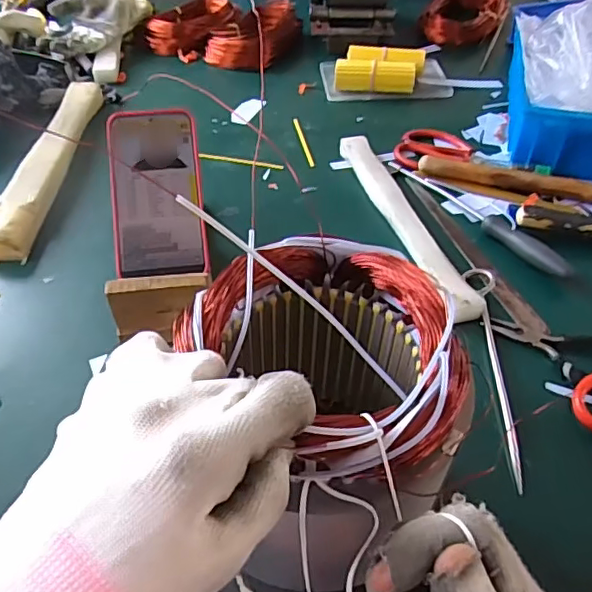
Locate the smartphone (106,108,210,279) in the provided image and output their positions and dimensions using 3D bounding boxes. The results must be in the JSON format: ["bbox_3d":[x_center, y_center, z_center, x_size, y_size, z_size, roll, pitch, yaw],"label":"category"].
[{"bbox_3d":[-0.129,-0.098,0.528,0.081,0.015,0.162,-6,80,-7],"label":"smartphone"}]

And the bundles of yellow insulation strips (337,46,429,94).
[{"bbox_3d":[0.120,-0.320,0.815,0.121,0.046,0.079,10,46,9],"label":"bundles of yellow insulation strips"}]

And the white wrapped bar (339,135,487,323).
[{"bbox_3d":[0.112,-0.085,0.601,0.033,0.021,0.298,-12,47,-12],"label":"white wrapped bar"}]

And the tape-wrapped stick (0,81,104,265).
[{"bbox_3d":[-0.285,-0.163,0.669,0.046,0.042,0.344,1,45,0],"label":"tape-wrapped stick"}]

